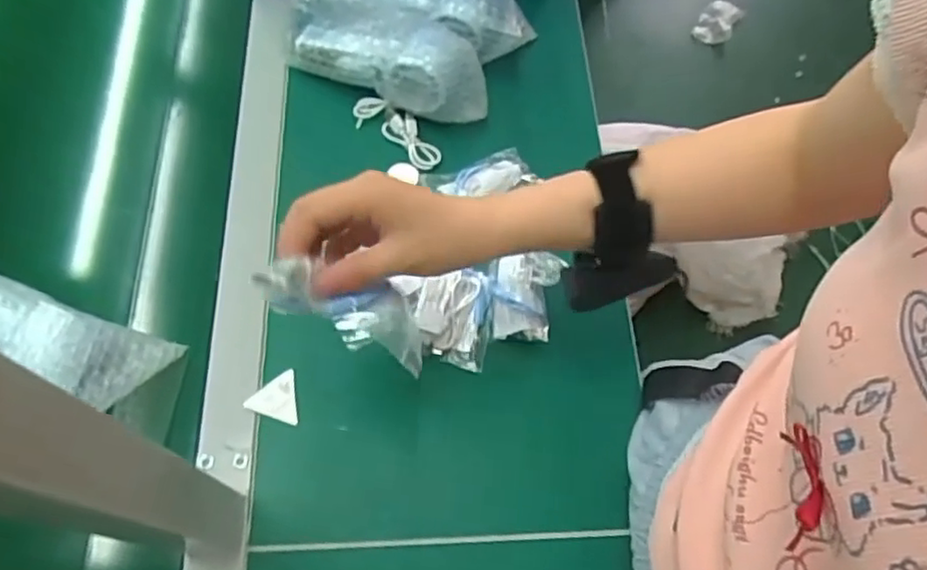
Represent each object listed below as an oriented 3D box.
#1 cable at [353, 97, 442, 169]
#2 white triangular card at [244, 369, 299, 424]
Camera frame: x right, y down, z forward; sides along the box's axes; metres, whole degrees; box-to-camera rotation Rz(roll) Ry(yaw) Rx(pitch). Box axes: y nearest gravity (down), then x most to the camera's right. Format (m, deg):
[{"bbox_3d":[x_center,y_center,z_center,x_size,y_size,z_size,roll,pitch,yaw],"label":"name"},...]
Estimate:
[{"bbox_3d":[-0.059,-0.141,0.615,0.099,0.025,0.031,39,68,15],"label":"cable"},{"bbox_3d":[-0.141,0.083,0.513,0.041,0.005,0.037,19,64,6],"label":"white triangular card"}]

